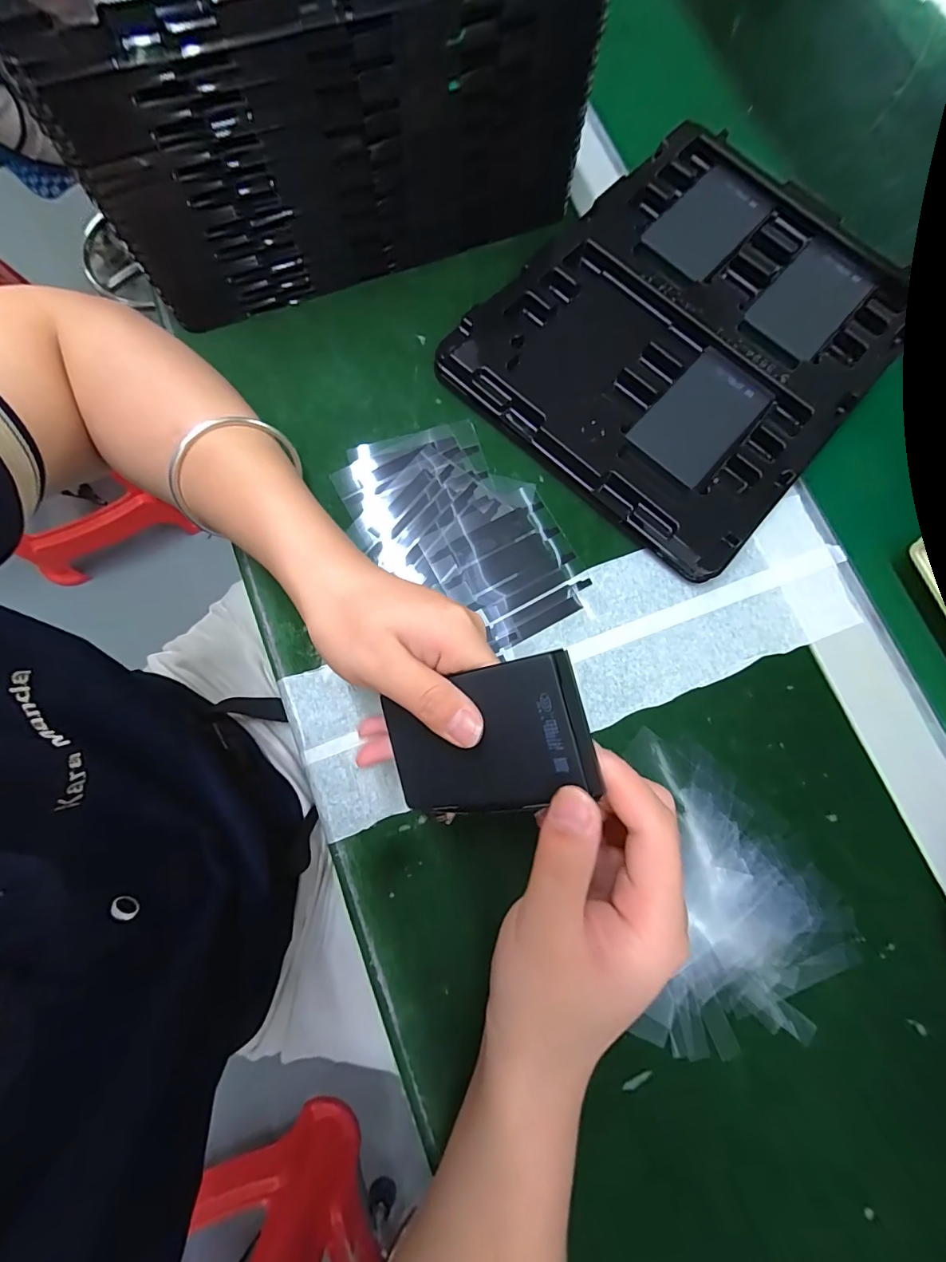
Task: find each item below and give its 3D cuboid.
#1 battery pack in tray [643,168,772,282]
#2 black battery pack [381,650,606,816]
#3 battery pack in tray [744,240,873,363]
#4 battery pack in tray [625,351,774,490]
[{"bbox_3d":[0.166,-0.288,0.323,0.055,0.004,0.090,40,81,6],"label":"battery pack in tray"},{"bbox_3d":[0.003,0.045,0.185,0.089,0.004,0.055,-16,87,30],"label":"black battery pack"},{"bbox_3d":[0.231,-0.226,0.321,0.055,0.018,0.097,40,81,7],"label":"battery pack in tray"},{"bbox_3d":[0.141,-0.132,0.285,0.052,0.006,0.090,42,81,7],"label":"battery pack in tray"}]

